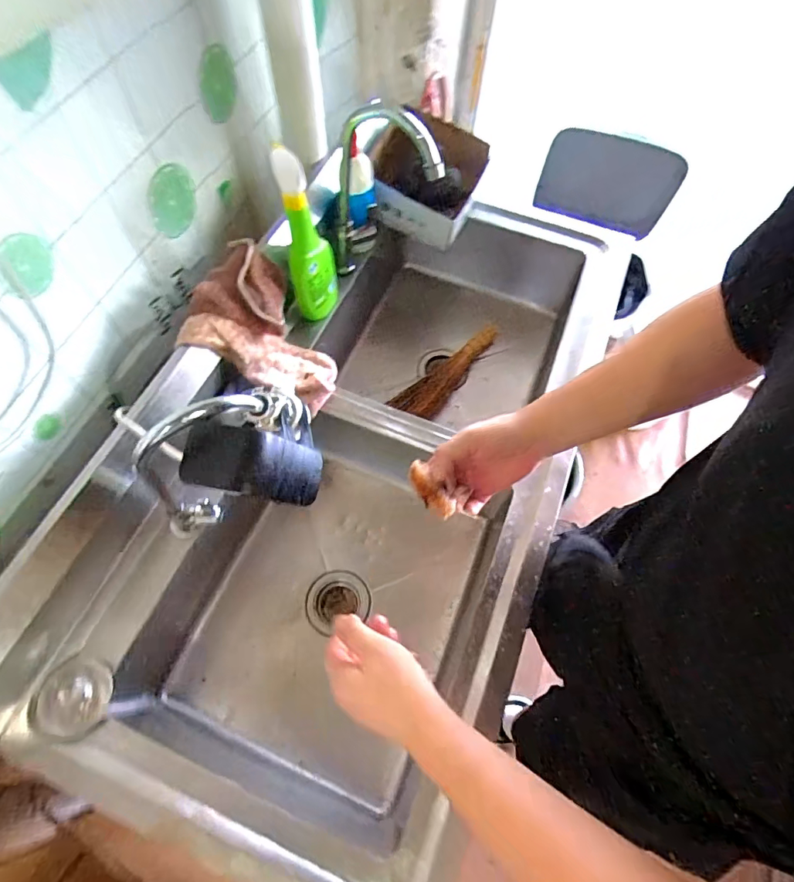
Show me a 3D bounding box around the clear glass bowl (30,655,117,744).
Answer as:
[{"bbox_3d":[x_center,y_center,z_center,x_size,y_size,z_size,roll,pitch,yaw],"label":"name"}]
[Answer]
[{"bbox_3d":[-0.405,0.318,0.587,0.085,0.027,0.090,1,64,-3],"label":"clear glass bowl"}]

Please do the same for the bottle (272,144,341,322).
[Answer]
[{"bbox_3d":[-0.136,-0.314,0.747,0.073,0.274,0.080,-4,65,-5],"label":"bottle"}]

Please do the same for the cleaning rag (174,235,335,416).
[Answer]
[{"bbox_3d":[-0.190,-0.169,0.748,0.201,0.158,0.191,21,65,7],"label":"cleaning rag"}]

